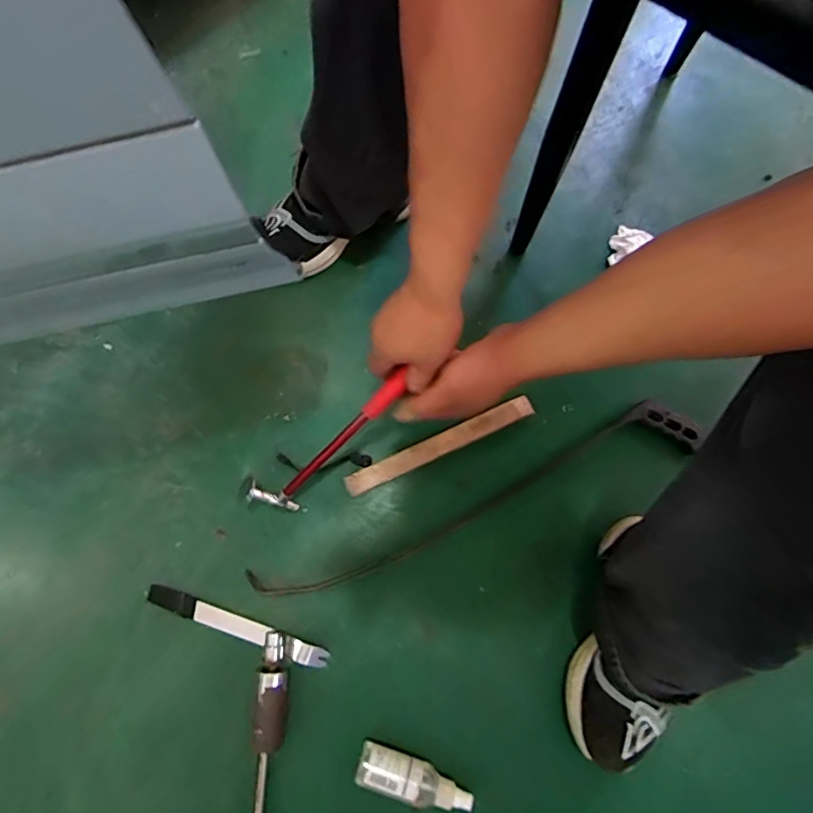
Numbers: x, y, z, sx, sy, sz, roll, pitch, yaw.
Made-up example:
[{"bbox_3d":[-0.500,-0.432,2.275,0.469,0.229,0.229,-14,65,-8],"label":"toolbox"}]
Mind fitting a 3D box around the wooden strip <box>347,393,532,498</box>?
[{"bbox_3d":[0.050,0.053,0.727,0.286,0.012,0.032,-25,74,-6],"label":"wooden strip"}]

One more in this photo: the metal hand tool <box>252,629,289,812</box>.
[{"bbox_3d":[-0.168,0.464,0.588,0.048,0.041,0.380,1,74,-1],"label":"metal hand tool"}]

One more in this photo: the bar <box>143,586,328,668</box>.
[{"bbox_3d":[-0.219,0.281,0.657,0.242,0.012,0.027,20,75,5],"label":"bar"}]

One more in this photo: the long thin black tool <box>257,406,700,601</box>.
[{"bbox_3d":[0.097,0.127,0.701,0.638,0.028,0.086,-19,75,-6],"label":"long thin black tool"}]

